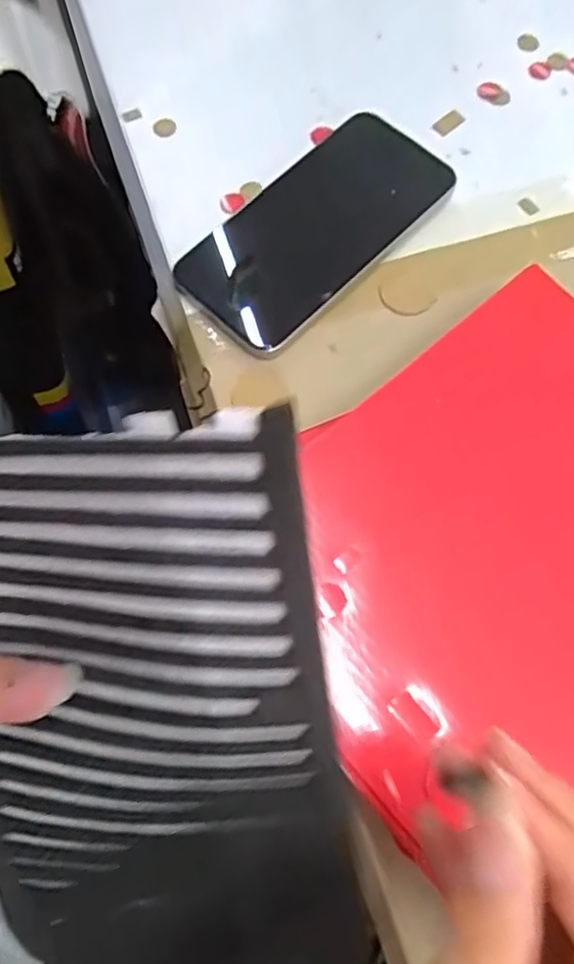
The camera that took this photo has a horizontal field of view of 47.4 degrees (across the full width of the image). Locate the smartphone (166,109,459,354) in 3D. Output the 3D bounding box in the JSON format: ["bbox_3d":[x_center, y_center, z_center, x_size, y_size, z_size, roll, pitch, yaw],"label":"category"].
[{"bbox_3d":[0.017,-0.139,0.356,0.073,0.013,0.155,42,74,12],"label":"smartphone"}]

